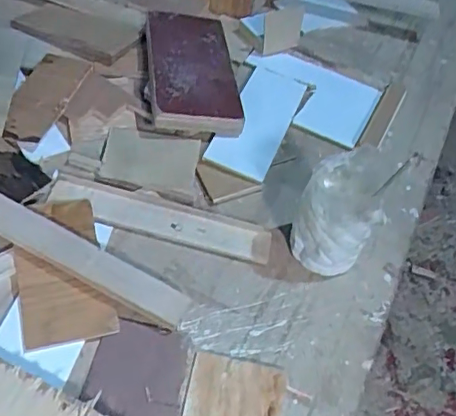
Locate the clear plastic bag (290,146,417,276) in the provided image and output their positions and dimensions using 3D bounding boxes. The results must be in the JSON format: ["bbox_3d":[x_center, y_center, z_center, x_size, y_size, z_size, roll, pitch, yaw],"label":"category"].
[{"bbox_3d":[0.098,0.003,0.495,0.065,0.096,0.084,32,54,15],"label":"clear plastic bag"}]

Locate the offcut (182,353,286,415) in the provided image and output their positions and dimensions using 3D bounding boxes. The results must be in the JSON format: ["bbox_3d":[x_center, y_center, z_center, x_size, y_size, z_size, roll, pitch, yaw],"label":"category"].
[{"bbox_3d":[0.003,0.152,0.420,0.069,0.009,0.081,12,50,2],"label":"offcut"}]

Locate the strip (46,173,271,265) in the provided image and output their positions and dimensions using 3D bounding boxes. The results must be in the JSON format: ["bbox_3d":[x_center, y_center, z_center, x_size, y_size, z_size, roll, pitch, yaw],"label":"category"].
[{"bbox_3d":[-0.061,0.010,0.518,0.202,0.006,0.043,14,53,1],"label":"strip"}]

